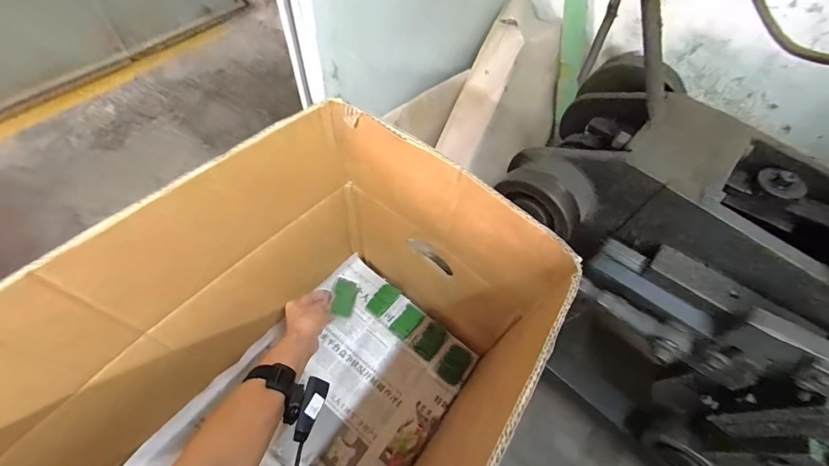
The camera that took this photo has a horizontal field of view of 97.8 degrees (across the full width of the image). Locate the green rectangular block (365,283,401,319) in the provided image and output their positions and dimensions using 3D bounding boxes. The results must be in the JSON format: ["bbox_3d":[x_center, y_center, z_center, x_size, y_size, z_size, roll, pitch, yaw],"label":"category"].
[{"bbox_3d":[-0.060,0.127,0.694,0.037,0.008,0.065,37,63,17],"label":"green rectangular block"}]

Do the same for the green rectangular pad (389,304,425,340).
[{"bbox_3d":[-0.013,0.166,0.677,0.039,0.008,0.065,35,63,15],"label":"green rectangular pad"}]

